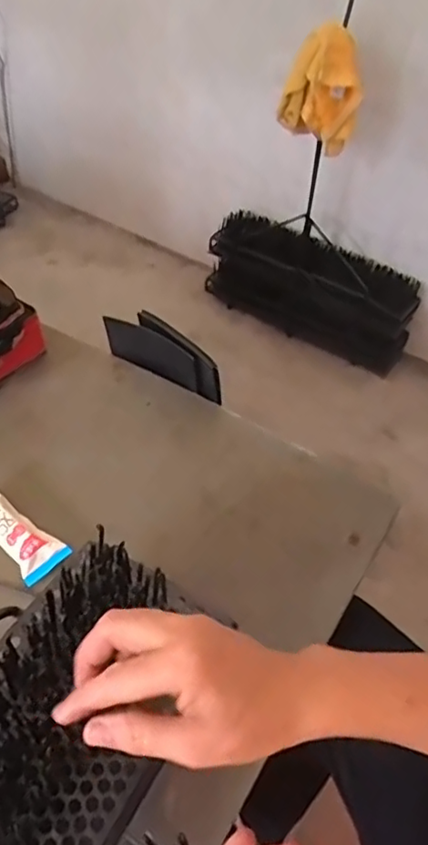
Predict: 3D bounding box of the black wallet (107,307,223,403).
[{"bbox_3d":[-0.059,-0.088,0.739,0.171,0.065,0.033,28,49,20],"label":"black wallet"}]

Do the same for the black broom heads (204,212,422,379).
[{"bbox_3d":[0.270,-0.387,1.650,0.590,0.273,0.178,32,50,22],"label":"black broom heads"}]

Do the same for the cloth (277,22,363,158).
[{"bbox_3d":[0.211,-0.635,1.140,0.157,0.204,0.101,9,46,2],"label":"cloth"}]

